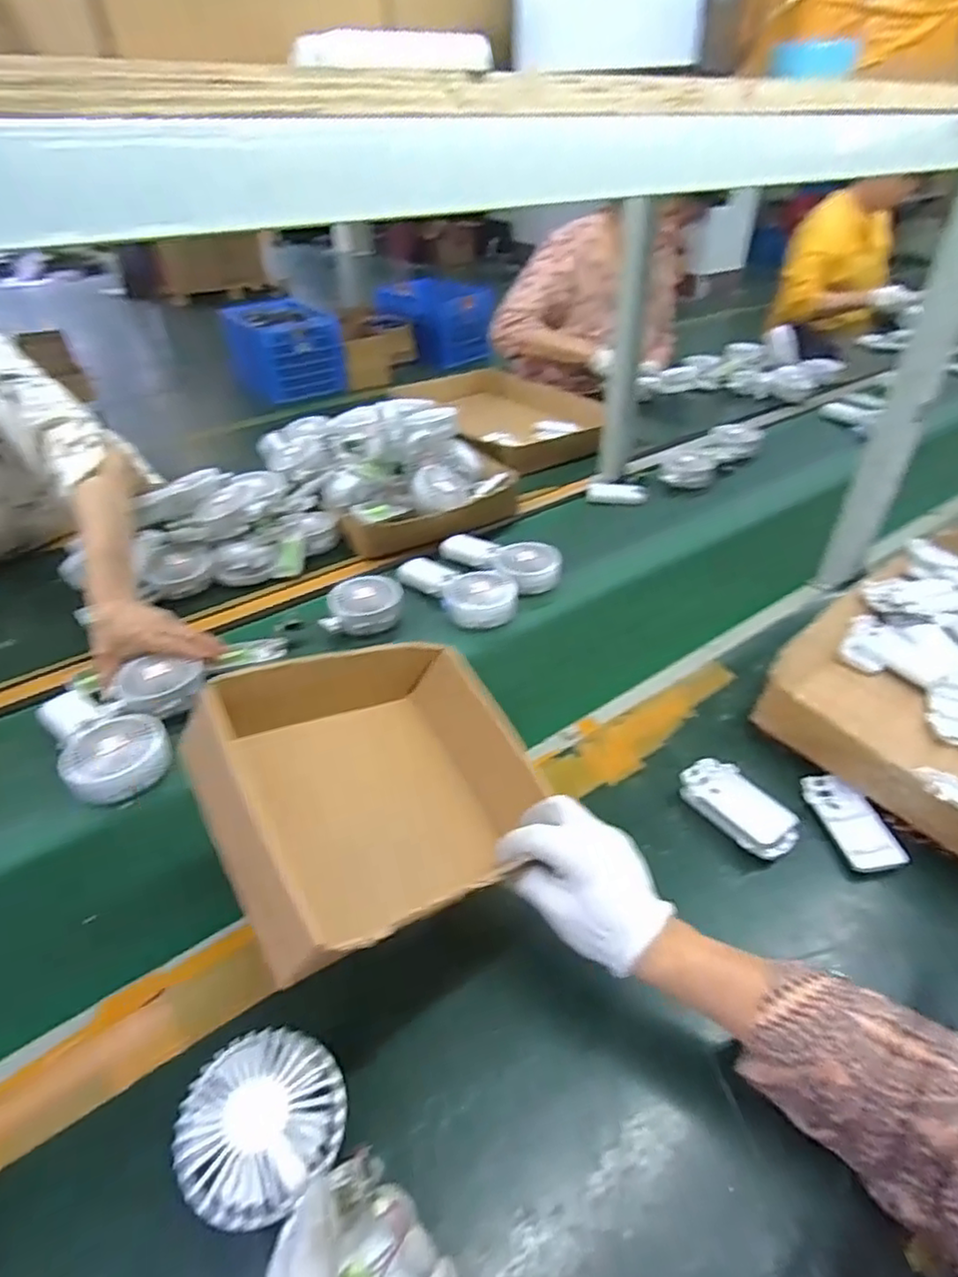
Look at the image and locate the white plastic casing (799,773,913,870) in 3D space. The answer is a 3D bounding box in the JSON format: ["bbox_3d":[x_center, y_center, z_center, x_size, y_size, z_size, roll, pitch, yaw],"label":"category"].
[{"bbox_3d":[0.333,0.163,0.577,0.050,0.016,0.094,-6,39,-8],"label":"white plastic casing"}]

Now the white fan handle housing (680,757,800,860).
[{"bbox_3d":[0.234,0.154,0.590,0.056,0.021,0.104,-23,44,-26],"label":"white fan handle housing"}]

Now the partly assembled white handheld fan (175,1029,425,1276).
[{"bbox_3d":[-0.085,0.299,0.344,0.181,0.031,0.084,43,54,17],"label":"partly assembled white handheld fan"}]

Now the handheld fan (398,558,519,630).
[{"bbox_3d":[-0.033,-0.074,0.893,0.092,0.050,0.186,-30,48,-32],"label":"handheld fan"}]

